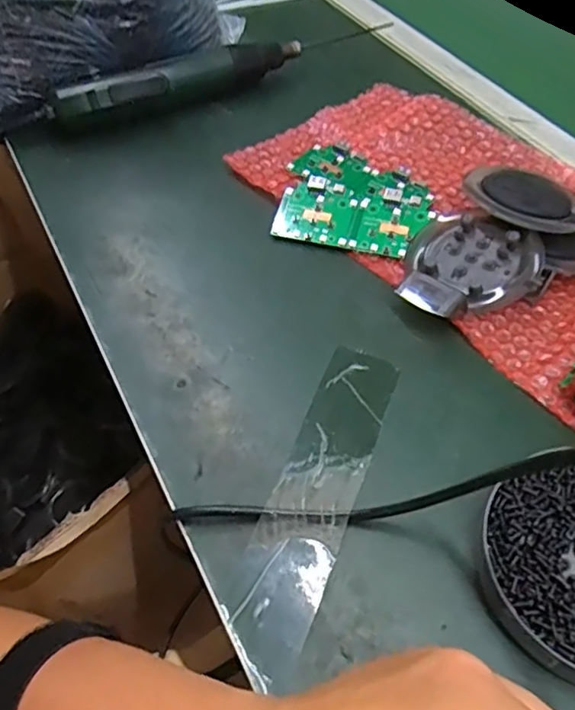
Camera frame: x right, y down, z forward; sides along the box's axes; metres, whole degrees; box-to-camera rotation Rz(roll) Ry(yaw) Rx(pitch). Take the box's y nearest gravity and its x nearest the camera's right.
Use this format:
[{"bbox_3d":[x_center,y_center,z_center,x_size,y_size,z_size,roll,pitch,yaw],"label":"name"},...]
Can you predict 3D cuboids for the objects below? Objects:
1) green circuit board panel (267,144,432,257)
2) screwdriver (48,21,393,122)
[{"bbox_3d":[0.056,-0.127,0.479,0.111,0.013,0.114,13,55,12],"label":"green circuit board panel"},{"bbox_3d":[-0.050,-0.273,0.577,0.340,0.040,0.031,-25,56,-16],"label":"screwdriver"}]

